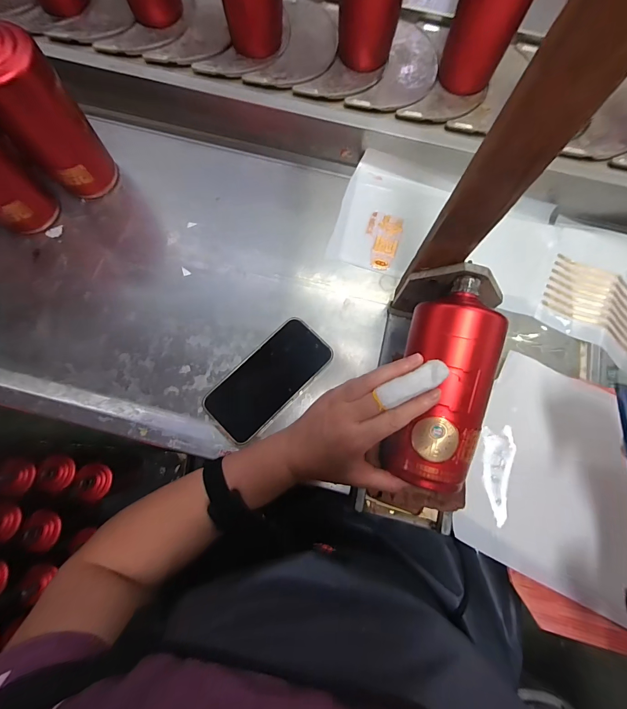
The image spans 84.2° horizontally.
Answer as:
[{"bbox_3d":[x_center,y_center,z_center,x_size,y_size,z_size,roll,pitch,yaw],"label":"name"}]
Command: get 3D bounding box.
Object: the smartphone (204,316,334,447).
[{"bbox_3d":[-0.054,0.029,0.417,0.155,0.008,0.078,-43,79,-9],"label":"smartphone"}]

